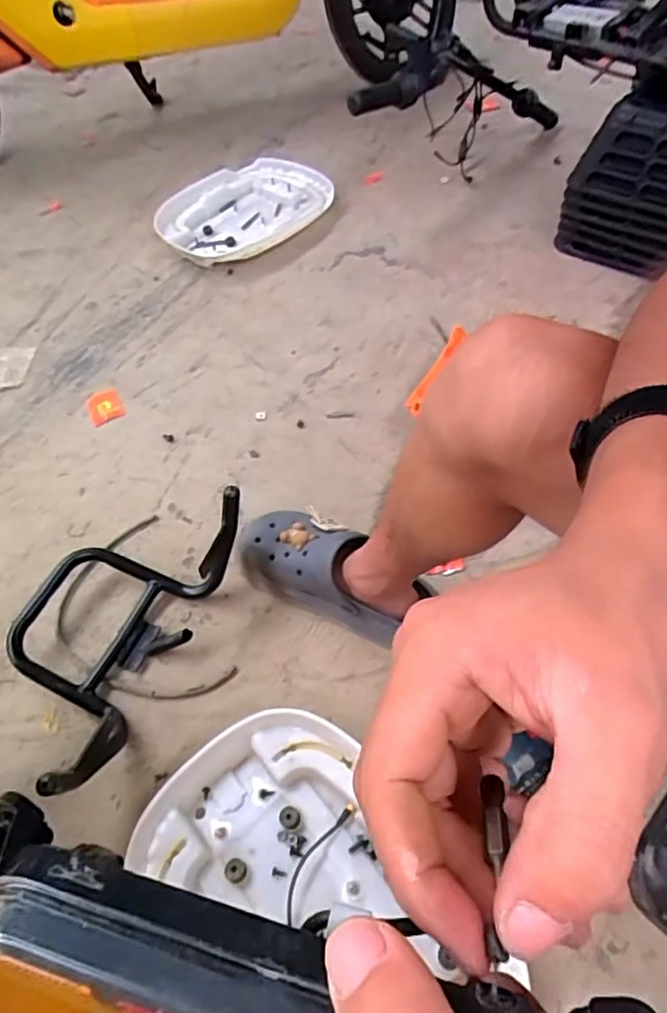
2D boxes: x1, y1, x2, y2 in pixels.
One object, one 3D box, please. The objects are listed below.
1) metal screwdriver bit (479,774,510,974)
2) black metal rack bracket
[{"bbox_3d":[0.042,0.093,0.156,0.006,0.004,0.049,7,32,9],"label":"metal screwdriver bit"},{"bbox_3d":[-0.266,0.124,0.679,0.214,0.145,0.328,19,59,17],"label":"black metal rack bracket"}]

